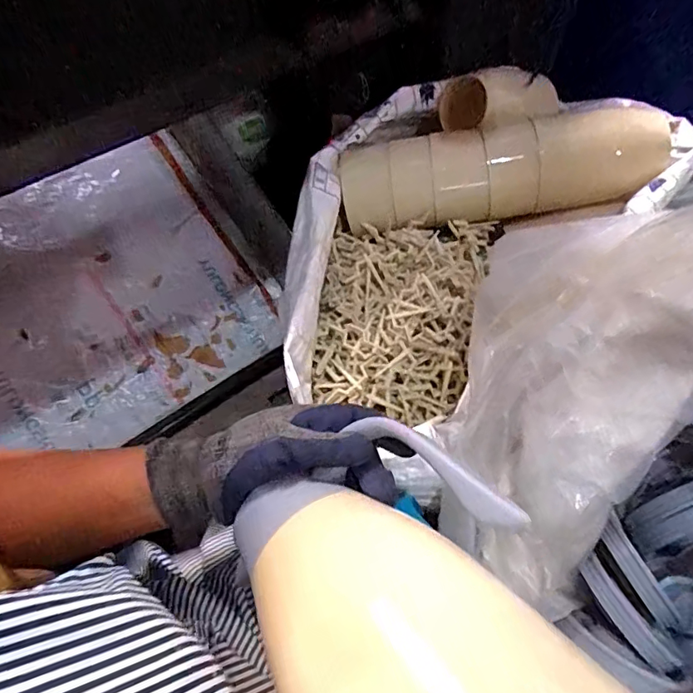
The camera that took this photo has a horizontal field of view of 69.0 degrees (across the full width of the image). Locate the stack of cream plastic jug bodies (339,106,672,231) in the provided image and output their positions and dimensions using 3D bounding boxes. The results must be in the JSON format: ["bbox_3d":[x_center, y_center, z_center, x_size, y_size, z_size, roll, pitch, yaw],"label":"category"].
[{"bbox_3d":[0.226,-0.269,0.771,0.465,0.123,0.114,-4,55,-1],"label":"stack of cream plastic jug bodies"}]

